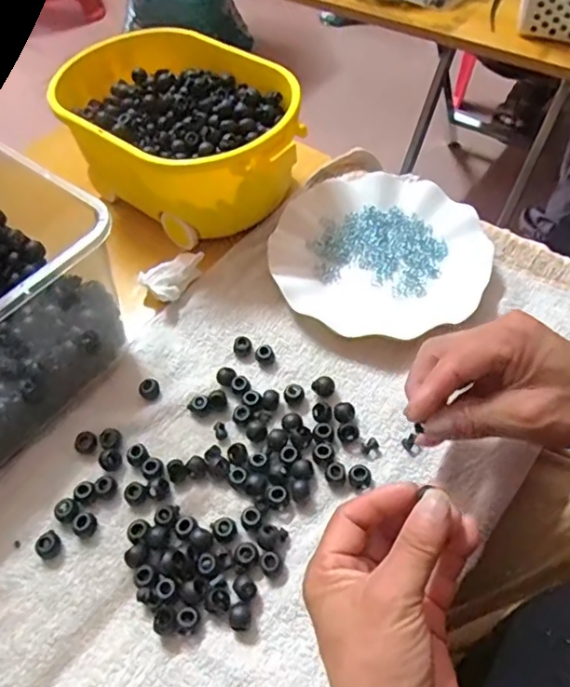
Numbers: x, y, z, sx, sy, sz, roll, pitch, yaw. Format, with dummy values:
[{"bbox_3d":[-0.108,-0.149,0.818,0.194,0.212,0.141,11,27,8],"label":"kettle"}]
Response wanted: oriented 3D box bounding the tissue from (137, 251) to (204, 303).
[{"bbox_3d":[-0.094,-0.055,0.490,0.058,0.023,0.033,-25,57,-13],"label":"tissue"}]

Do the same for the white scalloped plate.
[{"bbox_3d":[0.083,-0.079,0.494,0.181,0.023,0.185,-2,55,3],"label":"white scalloped plate"}]

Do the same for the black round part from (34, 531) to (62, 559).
[{"bbox_3d":[-0.155,0.133,0.371,0.015,0.010,0.014,-2,55,3],"label":"black round part"}]

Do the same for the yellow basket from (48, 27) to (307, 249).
[{"bbox_3d":[-0.097,-0.196,0.539,0.250,0.104,0.163,33,63,24],"label":"yellow basket"}]

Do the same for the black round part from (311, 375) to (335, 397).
[{"bbox_3d":[0.029,0.032,0.424,0.015,0.010,0.013,-38,61,-21],"label":"black round part"}]

